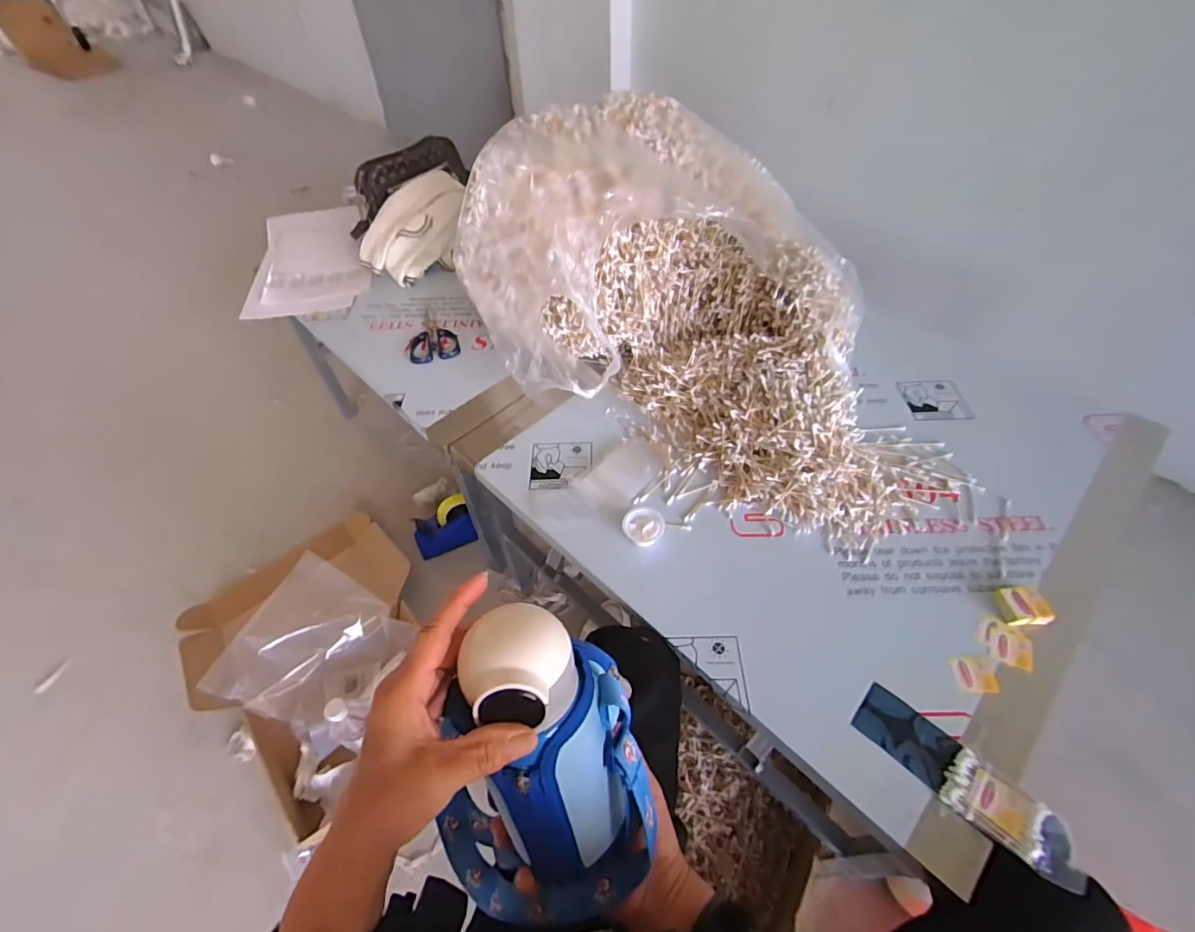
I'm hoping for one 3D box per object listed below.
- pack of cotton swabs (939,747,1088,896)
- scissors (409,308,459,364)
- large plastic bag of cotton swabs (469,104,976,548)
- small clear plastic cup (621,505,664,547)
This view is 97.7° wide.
[{"bbox_3d":[0.399,0.335,0.495,0.121,0.023,0.058,37,61,27],"label":"pack of cotton swabs"},{"bbox_3d":[-0.314,-0.259,1.005,0.092,0.013,0.162,-9,52,-6],"label":"scissors"},{"bbox_3d":[0.190,-0.262,0.793,0.775,0.316,0.510,34,60,25],"label":"large plastic bag of cotton swabs"},{"bbox_3d":[0.062,0.080,0.700,0.054,0.023,0.051,-1,51,1],"label":"small clear plastic cup"}]

